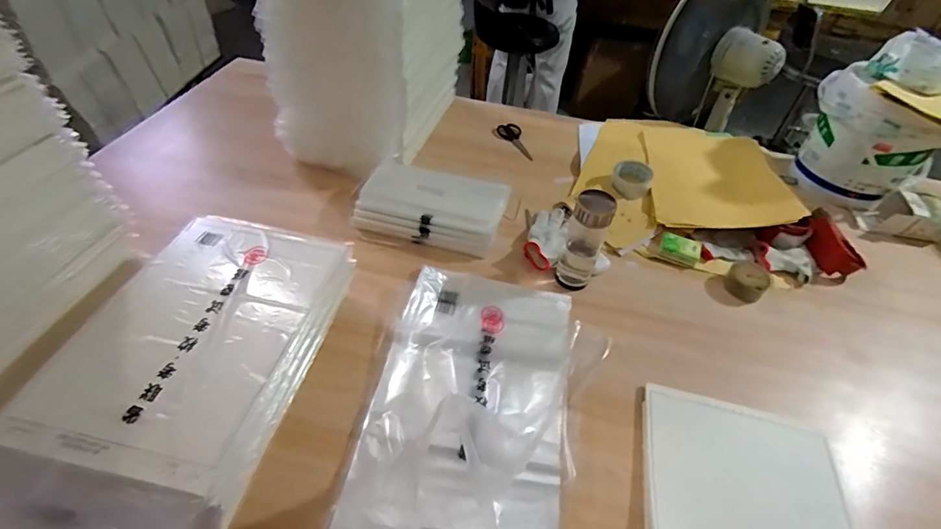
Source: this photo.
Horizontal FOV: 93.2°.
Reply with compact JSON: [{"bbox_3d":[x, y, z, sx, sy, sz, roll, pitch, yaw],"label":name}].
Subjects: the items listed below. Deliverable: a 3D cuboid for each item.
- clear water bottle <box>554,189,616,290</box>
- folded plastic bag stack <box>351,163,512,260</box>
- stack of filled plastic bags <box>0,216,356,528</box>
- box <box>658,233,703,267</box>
[{"bbox_3d":[0.209,-0.048,0.810,0.066,0.194,0.075,21,49,15],"label":"clear water bottle"},{"bbox_3d":[-0.082,-0.119,0.925,0.299,0.094,0.153,12,47,8],"label":"folded plastic bag stack"},{"bbox_3d":[-0.381,0.135,0.609,0.281,0.143,0.482,11,48,5],"label":"stack of filled plastic bags"},{"bbox_3d":[0.435,-0.031,0.921,0.078,0.029,0.058,22,50,15],"label":"box"}]

